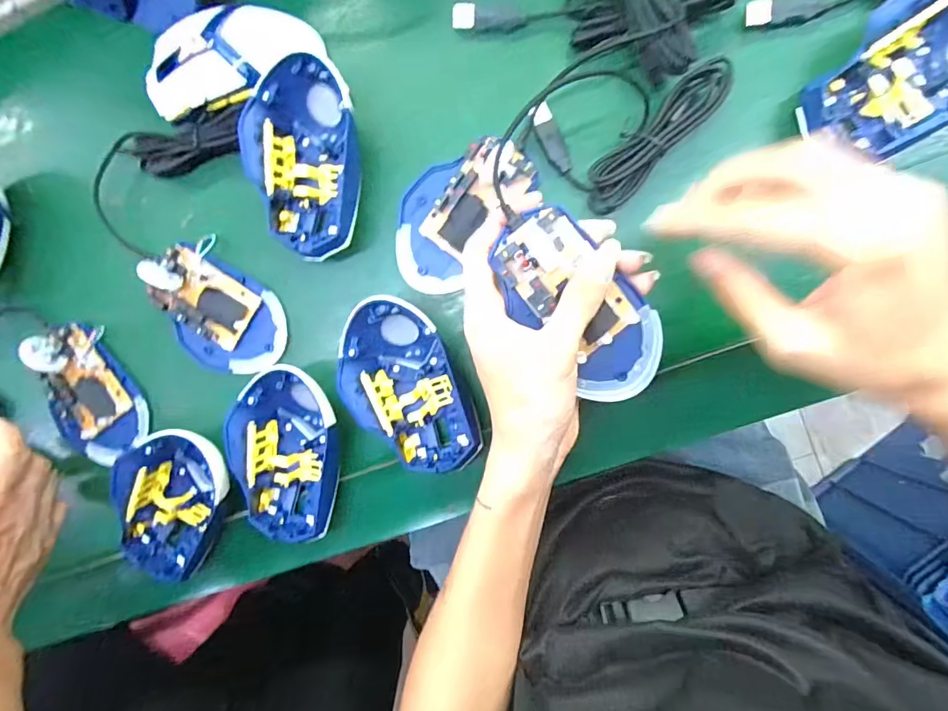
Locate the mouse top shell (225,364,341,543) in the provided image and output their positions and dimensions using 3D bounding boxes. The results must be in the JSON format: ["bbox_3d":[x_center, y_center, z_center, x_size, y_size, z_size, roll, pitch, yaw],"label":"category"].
[{"bbox_3d":[-0.128,0.065,0.325,0.074,0.034,0.114,3,95,6],"label":"mouse top shell"}]

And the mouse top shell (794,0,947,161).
[{"bbox_3d":[0.248,-0.163,0.264,0.112,0.042,0.074,-36,90,8],"label":"mouse top shell"}]

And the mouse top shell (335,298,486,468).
[{"bbox_3d":[-0.046,0.022,0.316,0.068,0.034,0.118,-27,91,7],"label":"mouse top shell"}]

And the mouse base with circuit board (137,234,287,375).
[{"bbox_3d":[-0.187,-0.031,0.331,0.103,0.023,0.069,44,97,1],"label":"mouse base with circuit board"}]

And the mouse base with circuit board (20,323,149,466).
[{"bbox_3d":[-0.296,0.031,0.347,0.067,0.028,0.101,-27,91,7],"label":"mouse base with circuit board"}]

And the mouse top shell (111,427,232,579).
[{"bbox_3d":[-0.212,0.104,0.335,0.079,0.037,0.118,16,96,5],"label":"mouse top shell"}]

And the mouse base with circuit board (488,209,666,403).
[{"bbox_3d":[0.059,-0.026,0.259,0.057,0.015,0.113,-41,98,8],"label":"mouse base with circuit board"}]

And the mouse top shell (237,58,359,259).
[{"bbox_3d":[-0.110,-0.125,0.309,0.074,0.037,0.116,-2,94,6],"label":"mouse top shell"}]

